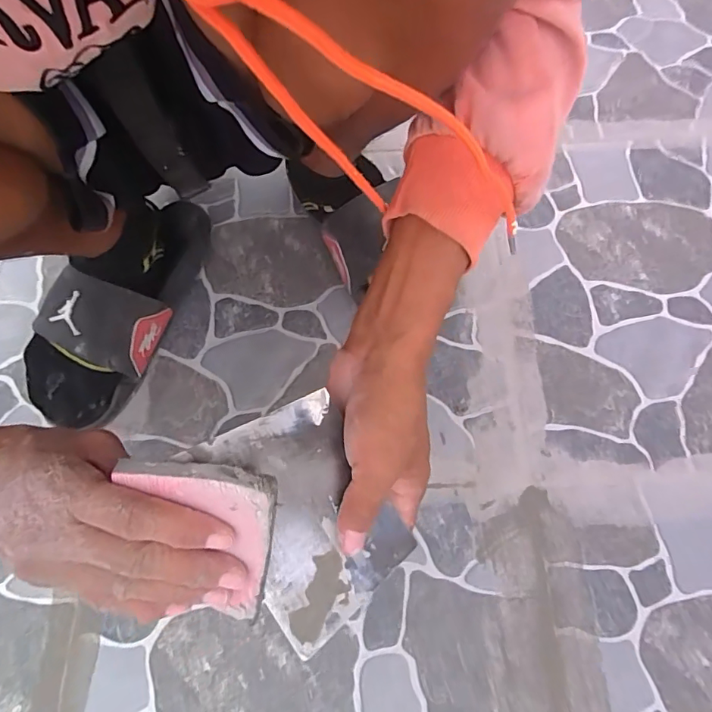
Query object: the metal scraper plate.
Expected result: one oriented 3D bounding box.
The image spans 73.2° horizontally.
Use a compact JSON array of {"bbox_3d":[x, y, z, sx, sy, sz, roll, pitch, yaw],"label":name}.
[{"bbox_3d":[-0.029,0.090,0.274,0.087,0.010,0.132,-33,103,-15],"label":"metal scraper plate"}]

